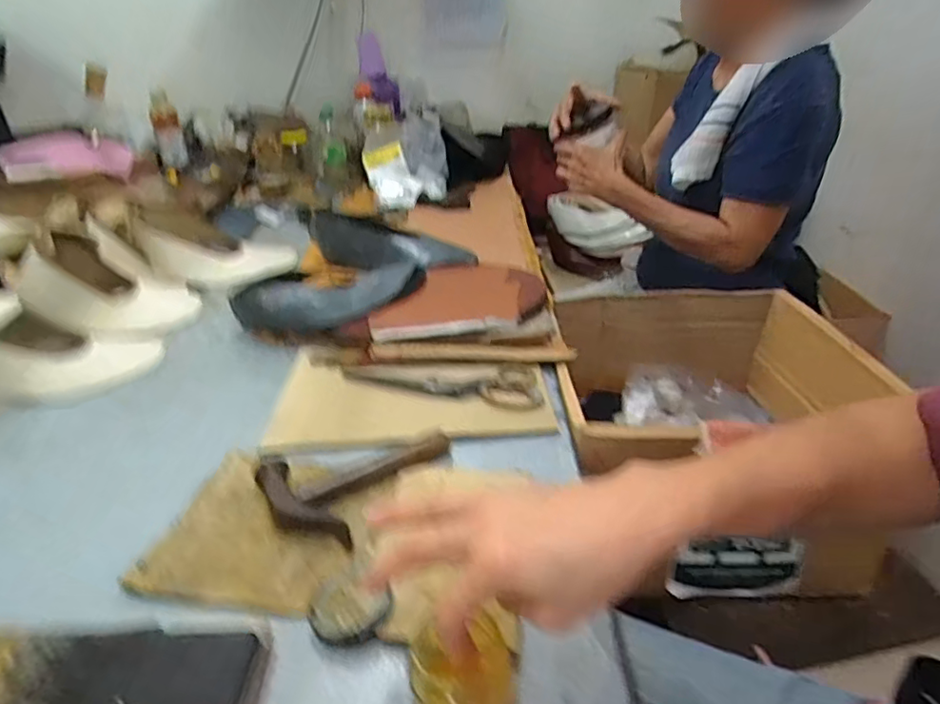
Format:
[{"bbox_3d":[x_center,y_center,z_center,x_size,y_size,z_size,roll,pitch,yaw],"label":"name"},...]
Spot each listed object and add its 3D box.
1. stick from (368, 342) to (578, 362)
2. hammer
[{"bbox_3d":[0.001,-0.001,0.708,0.241,0.010,0.026,1,31,5],"label":"stick"},{"bbox_3d":[-0.106,0.102,0.545,0.114,0.021,0.161,22,38,35],"label":"hammer"}]

